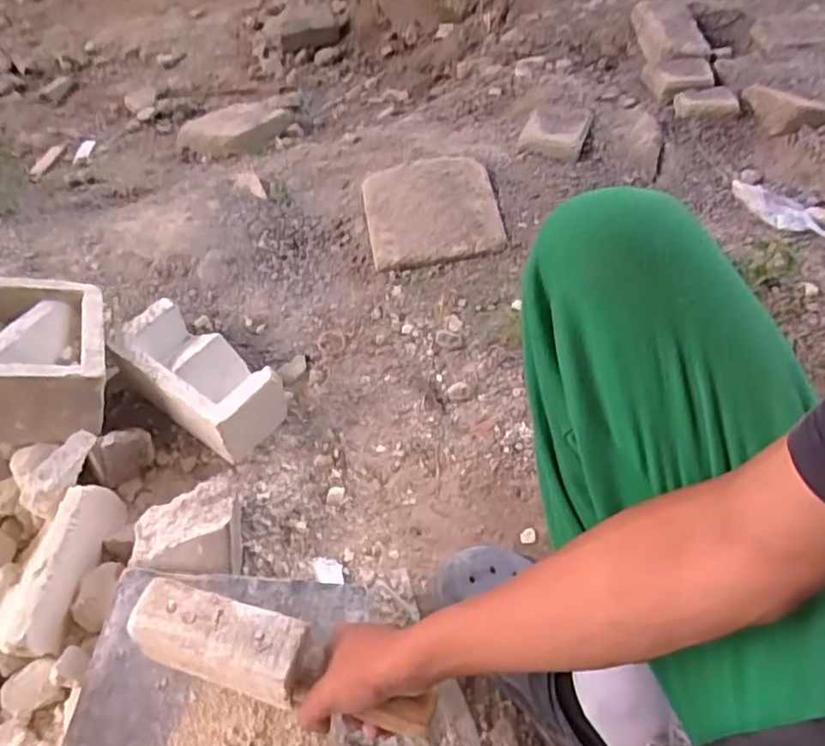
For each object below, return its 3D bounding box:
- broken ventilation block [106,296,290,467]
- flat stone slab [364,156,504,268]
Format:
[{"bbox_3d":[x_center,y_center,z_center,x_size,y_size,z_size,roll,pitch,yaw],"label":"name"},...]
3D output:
[{"bbox_3d":[-0.267,0.007,0.790,0.201,0.096,0.102,30,60,20],"label":"broken ventilation block"},{"bbox_3d":[0.030,-0.256,0.967,0.201,0.026,0.185,-9,71,-6],"label":"flat stone slab"}]

